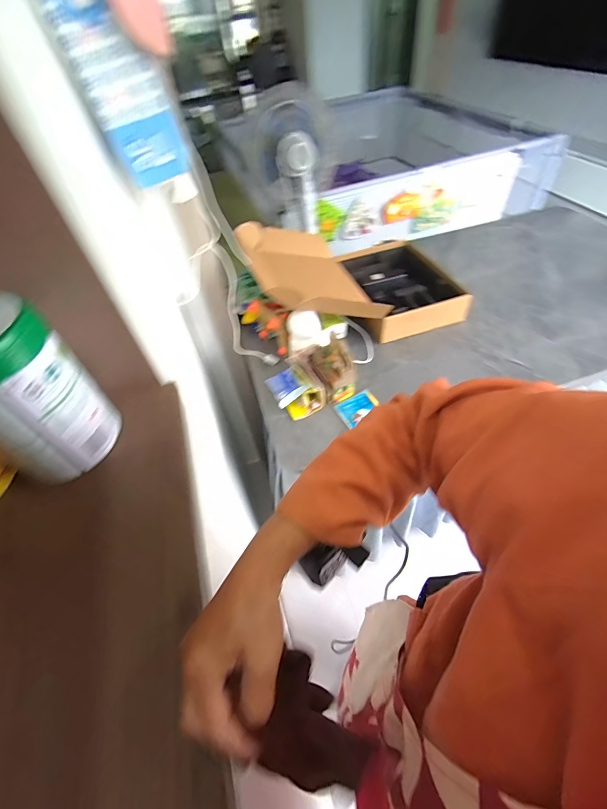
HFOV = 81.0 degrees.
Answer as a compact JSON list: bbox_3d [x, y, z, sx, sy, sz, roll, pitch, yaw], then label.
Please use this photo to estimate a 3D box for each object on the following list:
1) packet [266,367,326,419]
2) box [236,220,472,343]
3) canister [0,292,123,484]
[{"bbox_3d":[-0.030,-0.041,0.866,0.091,0.063,0.165,-34,57,-21],"label":"packet"},{"bbox_3d":[0.131,-0.381,1.022,0.562,0.226,0.423,-15,52,-7],"label":"box"},{"bbox_3d":[-0.330,-0.012,0.425,0.133,0.202,0.129,26,58,23],"label":"canister"}]

